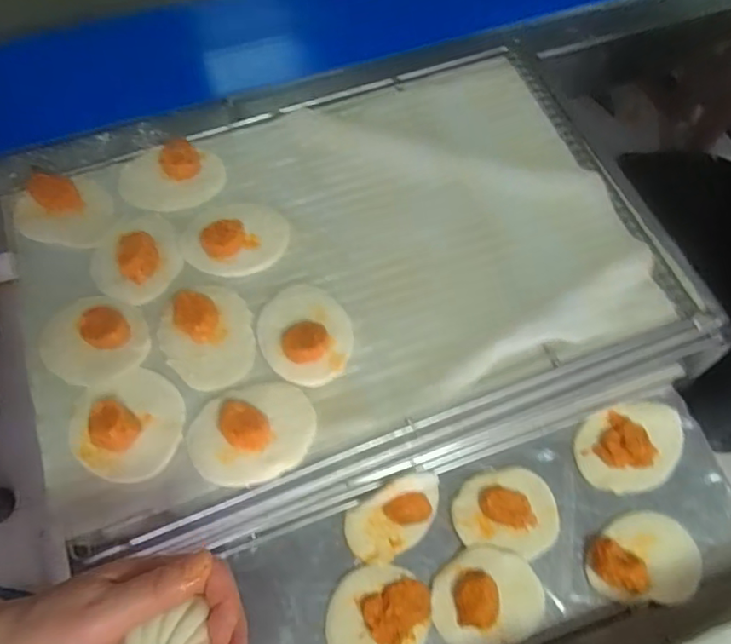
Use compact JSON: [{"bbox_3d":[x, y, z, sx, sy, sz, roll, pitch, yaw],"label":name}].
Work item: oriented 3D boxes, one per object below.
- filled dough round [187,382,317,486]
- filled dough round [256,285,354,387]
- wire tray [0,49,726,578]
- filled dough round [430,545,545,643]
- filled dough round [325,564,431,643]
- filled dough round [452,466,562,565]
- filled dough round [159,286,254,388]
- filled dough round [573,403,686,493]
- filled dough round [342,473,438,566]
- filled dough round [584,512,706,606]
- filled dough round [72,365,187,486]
[{"bbox_3d":[-0.097,0.093,0.500,0.106,0.028,0.080,-19,67,-8],"label":"filled dough round"},{"bbox_3d":[-0.056,0.005,0.534,0.082,0.035,0.101,-21,67,-9],"label":"filled dough round"},{"bbox_3d":[-0.022,-0.066,0.593,0.620,0.060,0.402,-18,69,-7],"label":"wire tray"},{"bbox_3d":[0.111,0.251,0.535,0.100,0.025,0.082,-7,66,-3],"label":"filled dough round"},{"bbox_3d":[0.010,0.269,0.526,0.085,0.026,0.097,42,72,17],"label":"filled dough round"},{"bbox_3d":[0.137,0.185,0.568,0.099,0.017,0.081,-9,66,-4],"label":"filled dough round"},{"bbox_3d":[-0.145,0.011,0.536,0.082,0.029,0.098,-26,68,-11],"label":"filled dough round"},{"bbox_3d":[0.273,0.127,0.595,0.115,0.023,0.081,-13,66,-6],"label":"filled dough round"},{"bbox_3d":[0.029,0.185,0.554,0.099,0.039,0.057,-29,69,-12],"label":"filled dough round"},{"bbox_3d":[0.262,0.220,0.549,0.101,0.028,0.076,-4,66,-2],"label":"filled dough round"},{"bbox_3d":[-0.206,0.084,0.493,0.093,0.037,0.094,0,66,0],"label":"filled dough round"}]

